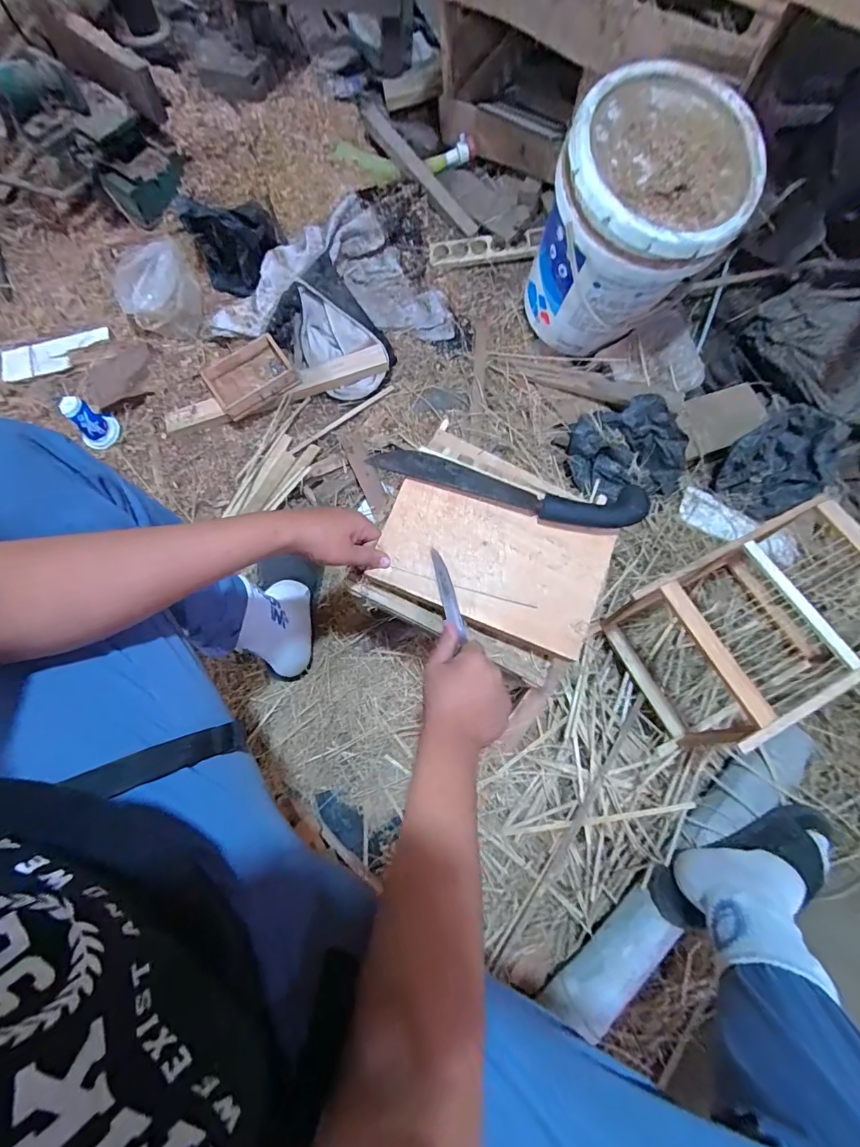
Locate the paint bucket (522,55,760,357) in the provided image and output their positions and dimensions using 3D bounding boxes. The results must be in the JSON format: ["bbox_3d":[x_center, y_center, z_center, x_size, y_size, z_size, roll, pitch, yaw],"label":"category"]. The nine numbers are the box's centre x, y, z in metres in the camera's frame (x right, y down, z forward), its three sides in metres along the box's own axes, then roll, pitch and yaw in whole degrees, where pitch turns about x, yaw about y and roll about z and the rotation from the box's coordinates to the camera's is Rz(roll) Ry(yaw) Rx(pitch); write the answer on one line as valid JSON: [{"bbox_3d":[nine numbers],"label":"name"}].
[{"bbox_3d":[0.367,-0.612,0.825,0.281,0.337,0.300,0,74,-1],"label":"paint bucket"}]

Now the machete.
[{"bbox_3d":[0.098,-0.113,0.580,0.350,0.029,0.057,13,75,3],"label":"machete"}]

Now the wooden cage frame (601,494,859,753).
[{"bbox_3d":[0.469,0.087,0.691,0.333,0.257,0.235,-25,76,-9],"label":"wooden cage frame"}]

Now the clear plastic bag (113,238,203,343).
[{"bbox_3d":[-0.558,-0.578,0.918,0.155,0.076,0.201,-27,76,-10],"label":"clear plastic bag"}]

